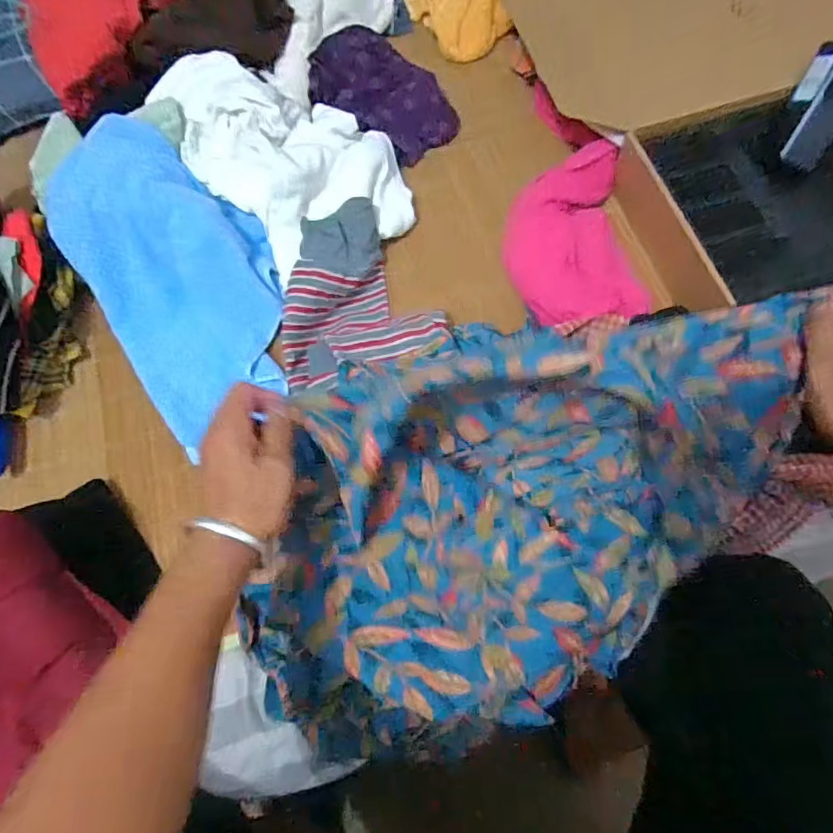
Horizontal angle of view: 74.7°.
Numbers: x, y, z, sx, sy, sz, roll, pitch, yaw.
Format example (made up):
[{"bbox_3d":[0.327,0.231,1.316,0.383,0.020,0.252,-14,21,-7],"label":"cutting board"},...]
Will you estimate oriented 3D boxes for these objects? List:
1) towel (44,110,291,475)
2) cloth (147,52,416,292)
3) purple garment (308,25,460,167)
[{"bbox_3d":[-0.287,-0.180,0.648,0.207,0.057,0.412,-33,89,-5],"label":"towel"},{"bbox_3d":[-0.168,-0.336,0.700,0.213,0.097,0.328,-38,70,-14],"label":"cloth"},{"bbox_3d":[-0.046,-0.443,0.750,0.212,0.073,0.126,31,71,14],"label":"purple garment"}]

